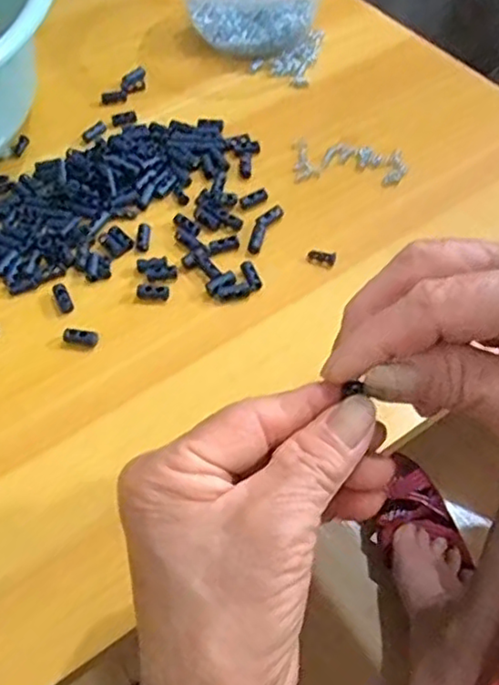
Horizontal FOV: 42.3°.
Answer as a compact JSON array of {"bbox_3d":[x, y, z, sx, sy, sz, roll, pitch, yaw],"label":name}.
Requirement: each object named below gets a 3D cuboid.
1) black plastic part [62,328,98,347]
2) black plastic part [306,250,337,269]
[{"bbox_3d":[-0.095,-0.003,0.363,0.020,0.004,0.010,10,57,9],"label":"black plastic part"},{"bbox_3d":[0.043,-0.050,0.389,0.017,0.004,0.009,9,57,9],"label":"black plastic part"}]

